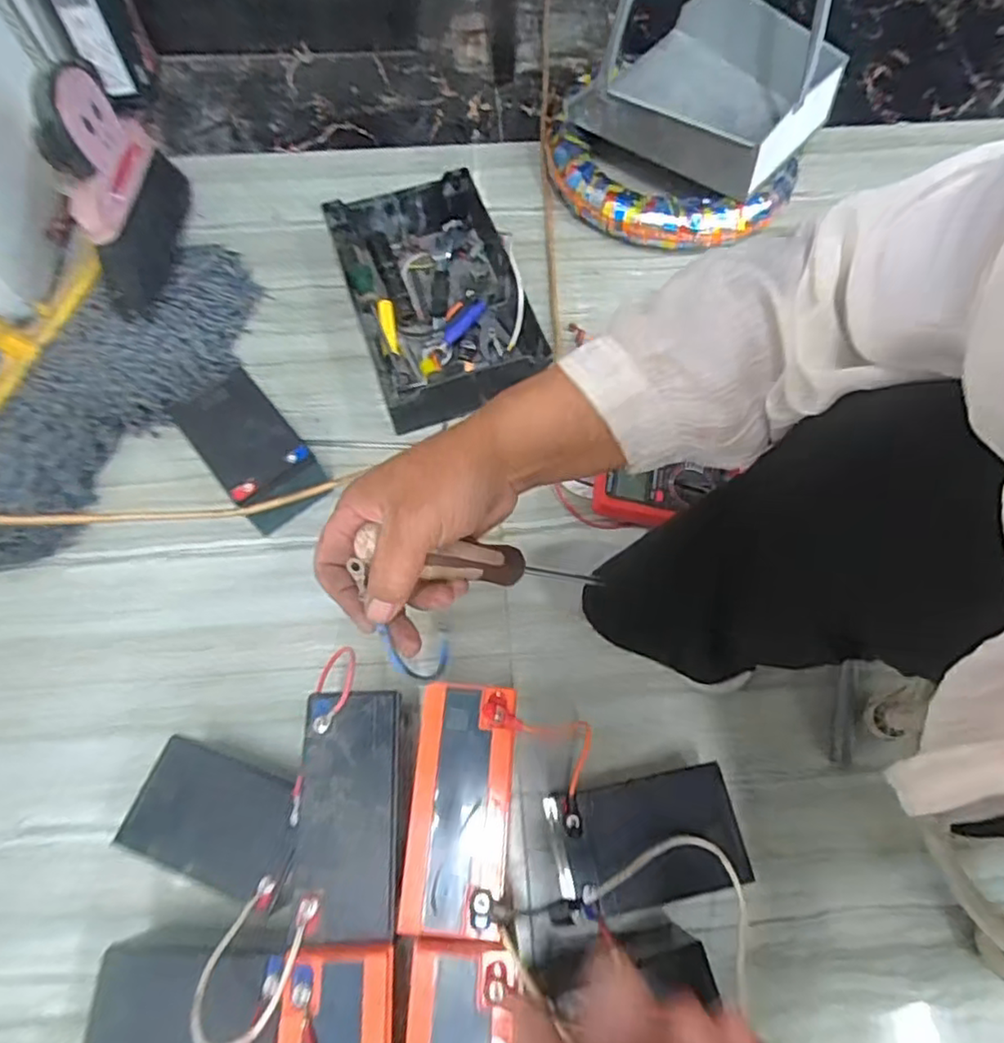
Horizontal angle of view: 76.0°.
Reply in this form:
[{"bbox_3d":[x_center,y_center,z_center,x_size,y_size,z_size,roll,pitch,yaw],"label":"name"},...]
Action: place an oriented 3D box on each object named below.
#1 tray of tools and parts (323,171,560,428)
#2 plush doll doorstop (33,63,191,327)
[{"bbox_3d":[-0.090,-0.306,0.890,0.229,0.085,0.336,-18,69,-8],"label":"tray of tools and parts"},{"bbox_3d":[-0.492,-0.425,0.836,0.057,0.258,0.321,-9,68,-4],"label":"plush doll doorstop"}]

